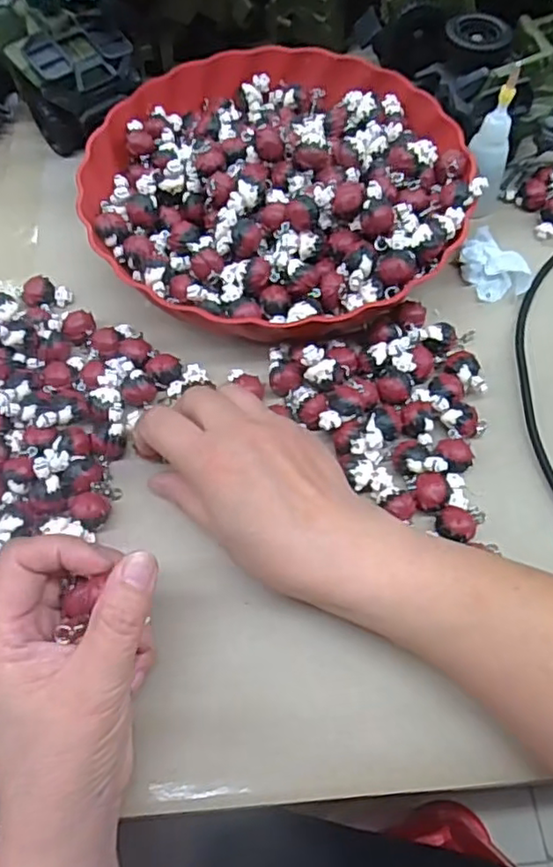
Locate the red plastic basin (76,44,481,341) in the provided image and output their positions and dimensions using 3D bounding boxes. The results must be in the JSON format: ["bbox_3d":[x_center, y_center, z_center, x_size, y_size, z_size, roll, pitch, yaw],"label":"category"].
[{"bbox_3d":[0.003,-0.163,0.401,0.240,0.065,0.238,-1,62,1],"label":"red plastic basin"}]

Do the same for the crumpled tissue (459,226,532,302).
[{"bbox_3d":[0.139,-0.108,0.396,0.033,0.013,0.050,-21,63,-10],"label":"crumpled tissue"}]

